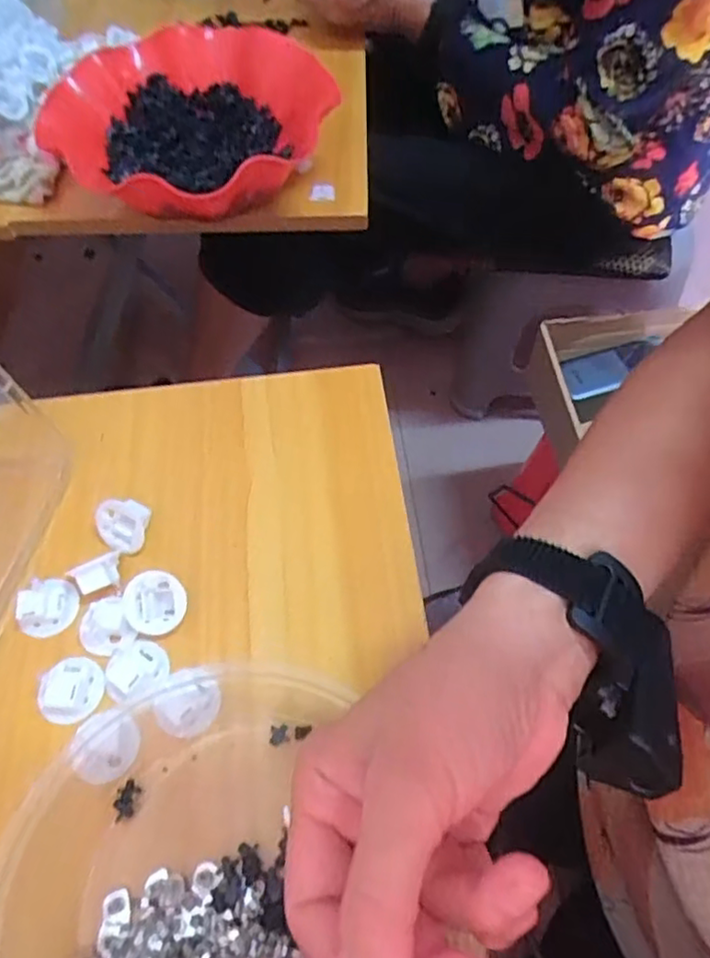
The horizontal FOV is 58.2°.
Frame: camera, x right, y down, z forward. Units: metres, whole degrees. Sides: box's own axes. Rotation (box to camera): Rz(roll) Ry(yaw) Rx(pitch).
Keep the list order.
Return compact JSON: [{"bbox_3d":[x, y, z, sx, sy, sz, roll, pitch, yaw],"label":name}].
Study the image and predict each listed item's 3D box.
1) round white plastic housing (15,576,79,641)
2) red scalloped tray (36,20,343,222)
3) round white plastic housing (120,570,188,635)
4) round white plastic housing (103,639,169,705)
[{"bbox_3d":[-0.168,0.069,0.347,0.028,0.013,0.029,1,58,1],"label":"round white plastic housing"},{"bbox_3d":[-0.128,-0.282,0.523,0.216,0.065,0.209,12,59,8],"label":"red scalloped tray"},{"bbox_3d":[-0.107,0.066,0.342,0.032,0.008,0.033,-3,88,-3],"label":"round white plastic housing"},{"bbox_3d":[-0.112,0.099,0.327,0.028,0.009,0.032,14,59,9],"label":"round white plastic housing"}]

